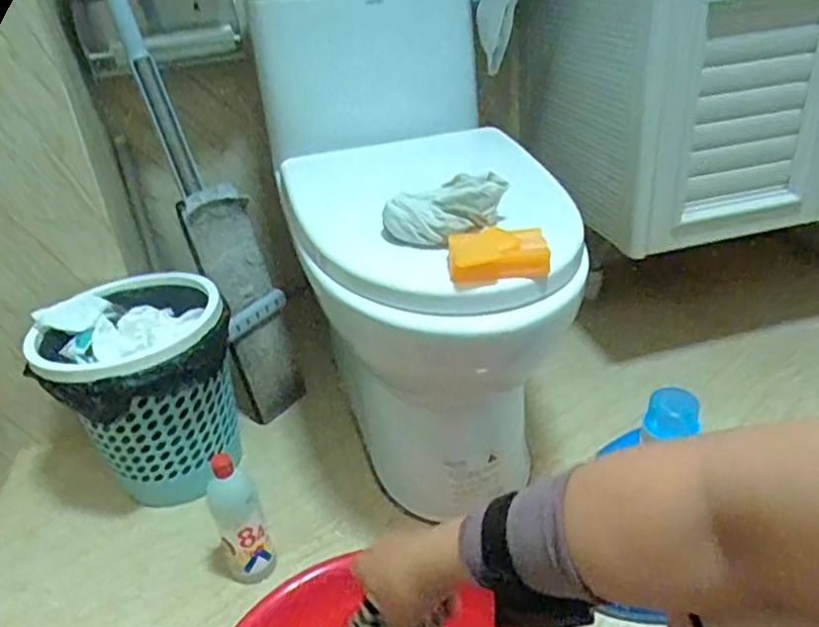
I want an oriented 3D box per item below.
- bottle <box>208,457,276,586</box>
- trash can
[{"bbox_3d":[-0.219,0.264,0.848,0.060,0.201,0.056,-3,31,2],"label":"bottle"},{"bbox_3d":[-0.396,0.122,1.017,0.248,0.294,0.256,-4,30,2],"label":"trash can"}]

